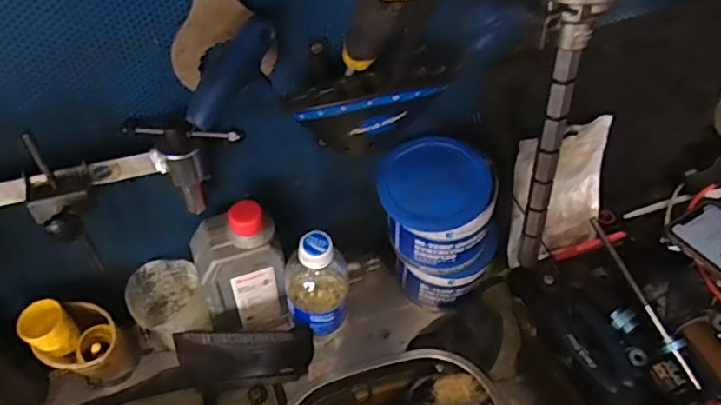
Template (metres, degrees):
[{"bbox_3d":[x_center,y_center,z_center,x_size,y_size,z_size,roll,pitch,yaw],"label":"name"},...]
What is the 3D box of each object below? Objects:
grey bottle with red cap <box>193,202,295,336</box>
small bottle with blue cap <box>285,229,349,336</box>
[{"bbox_3d":[-0.116,0.068,0.566,0.083,0.161,0.051,-9,52,-7],"label":"grey bottle with red cap"},{"bbox_3d":[-0.043,0.079,0.574,0.060,0.151,0.073,-4,55,-5],"label":"small bottle with blue cap"}]

